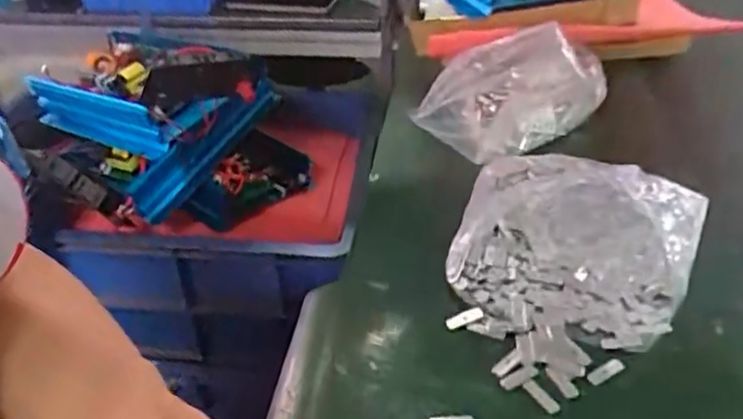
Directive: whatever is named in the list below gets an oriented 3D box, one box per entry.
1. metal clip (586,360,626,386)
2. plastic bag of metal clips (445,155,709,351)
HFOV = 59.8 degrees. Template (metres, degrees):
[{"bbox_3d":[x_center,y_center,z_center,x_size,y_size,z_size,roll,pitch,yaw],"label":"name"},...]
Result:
[{"bbox_3d":[0.143,0.099,0.394,0.028,0.004,0.009,-20,40,-25],"label":"metal clip"},{"bbox_3d":[0.149,0.012,0.472,0.172,0.069,0.183,13,39,20],"label":"plastic bag of metal clips"}]

